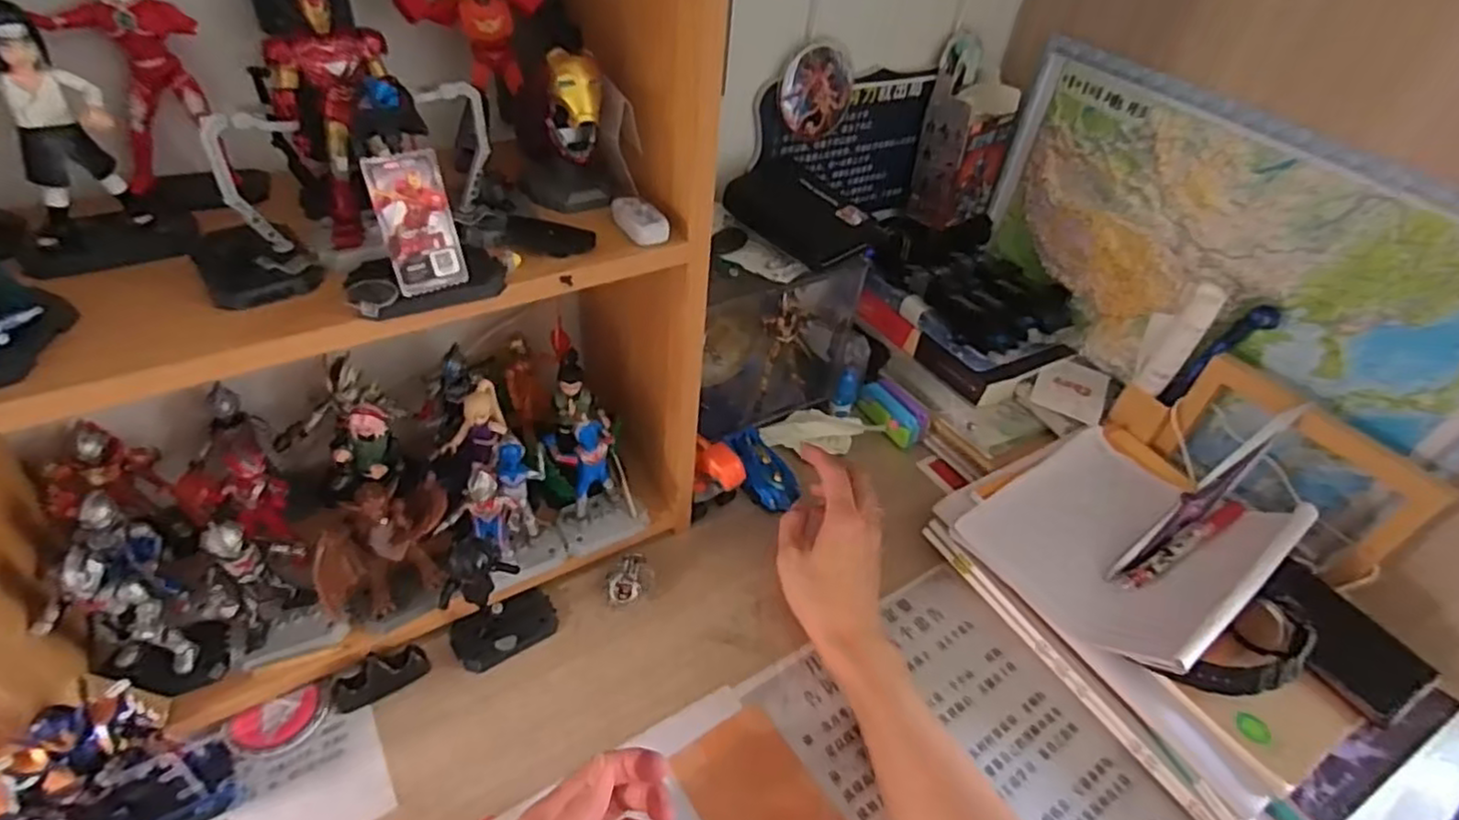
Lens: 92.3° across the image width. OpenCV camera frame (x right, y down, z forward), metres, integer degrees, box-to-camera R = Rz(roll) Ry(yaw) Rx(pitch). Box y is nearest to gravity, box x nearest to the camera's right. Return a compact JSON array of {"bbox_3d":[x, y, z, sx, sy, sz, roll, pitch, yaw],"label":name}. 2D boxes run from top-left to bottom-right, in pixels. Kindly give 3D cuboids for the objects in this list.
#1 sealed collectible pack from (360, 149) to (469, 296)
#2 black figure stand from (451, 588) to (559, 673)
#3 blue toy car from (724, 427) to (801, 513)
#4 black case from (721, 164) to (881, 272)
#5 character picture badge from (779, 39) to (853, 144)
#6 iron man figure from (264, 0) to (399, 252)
[{"bbox_3d":[-0.136,-0.081,0.307,0.031,0.058,0.004,-25,35,-32],"label":"sealed collectible pack"},{"bbox_3d":[-0.151,0.149,0.478,0.066,0.010,0.038,-20,58,-27],"label":"black figure stand"},{"bbox_3d":[0.028,0.048,0.595,0.040,0.023,0.083,-16,47,-23],"label":"blue toy car"},{"bbox_3d":[0.050,-0.160,0.563,0.057,0.033,0.129,-27,52,-32],"label":"black case"},{"bbox_3d":[0.073,-0.261,0.574,0.068,0.072,0.014,-23,50,-29],"label":"character picture badge"},{"bbox_3d":[-0.171,-0.125,0.315,0.047,0.104,0.028,-19,48,-26],"label":"iron man figure"}]

